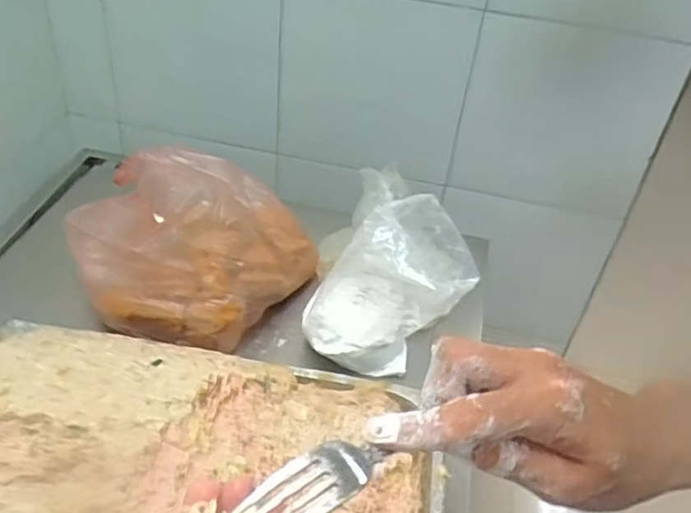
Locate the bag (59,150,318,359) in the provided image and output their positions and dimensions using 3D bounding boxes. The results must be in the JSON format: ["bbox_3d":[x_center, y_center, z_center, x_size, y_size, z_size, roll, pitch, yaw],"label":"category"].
[{"bbox_3d":[-0.207,-0.023,0.858,0.300,0.149,0.240,15,40,9],"label":"bag"}]

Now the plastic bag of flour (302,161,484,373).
[{"bbox_3d":[0.054,0.044,0.778,0.179,0.211,0.116,18,41,13],"label":"plastic bag of flour"}]

